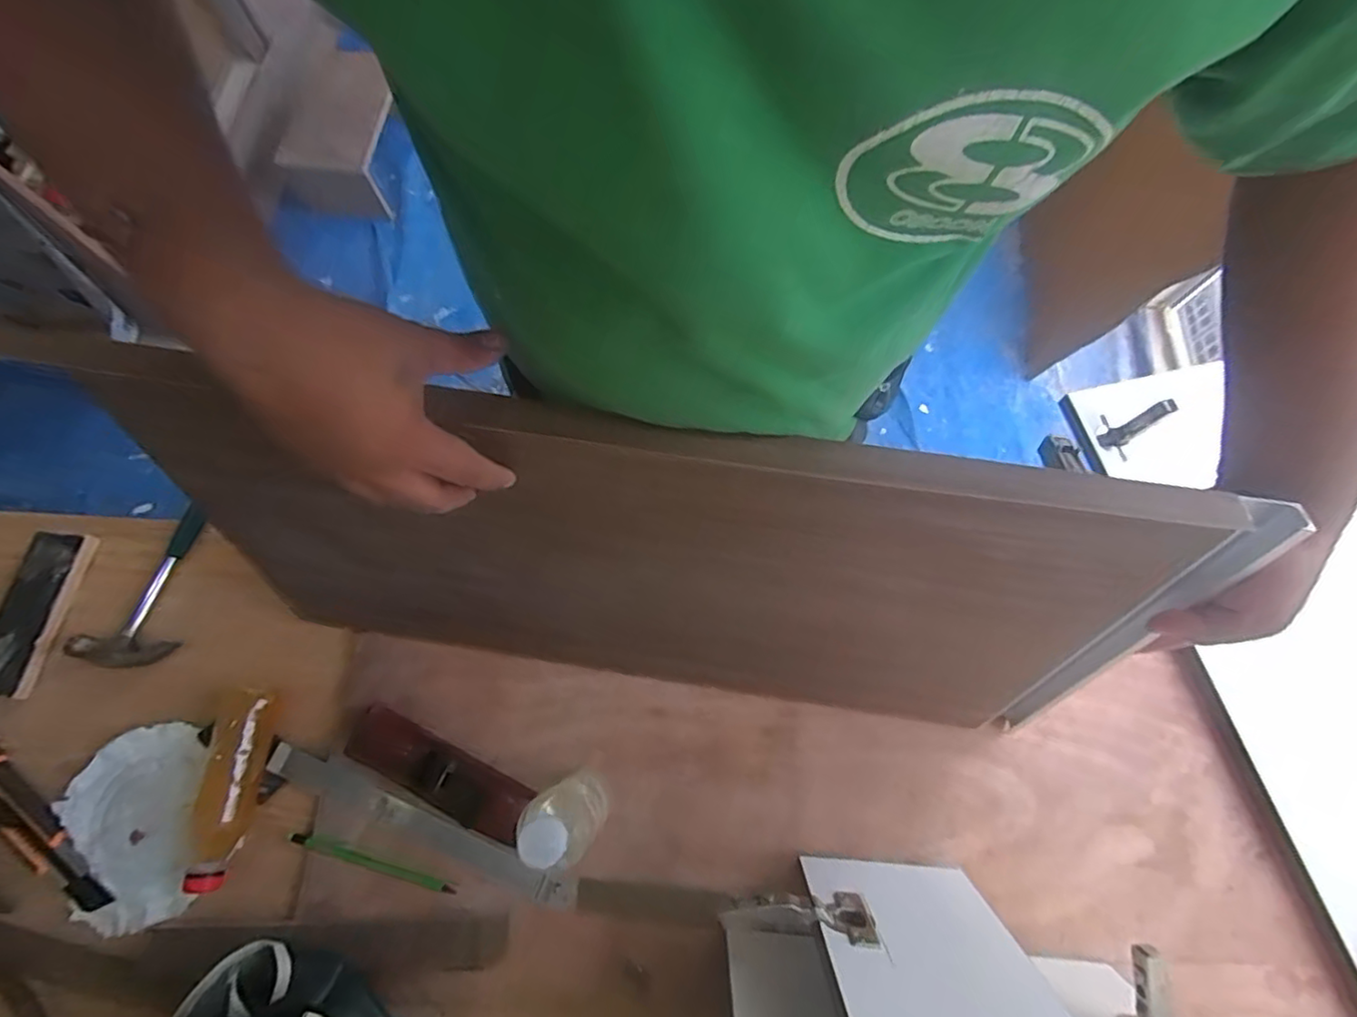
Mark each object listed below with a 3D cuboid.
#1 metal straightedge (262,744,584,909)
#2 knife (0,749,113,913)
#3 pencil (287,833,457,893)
[{"bbox_3d":[-0.253,0.307,0.585,0.329,0.010,0.033,20,71,7],"label":"metal straightedge"},{"bbox_3d":[-0.636,0.309,0.582,0.226,0.020,0.047,39,74,12],"label":"knife"},{"bbox_3d":[-0.293,0.337,0.569,0.166,0.008,0.010,14,69,6],"label":"pencil"}]

